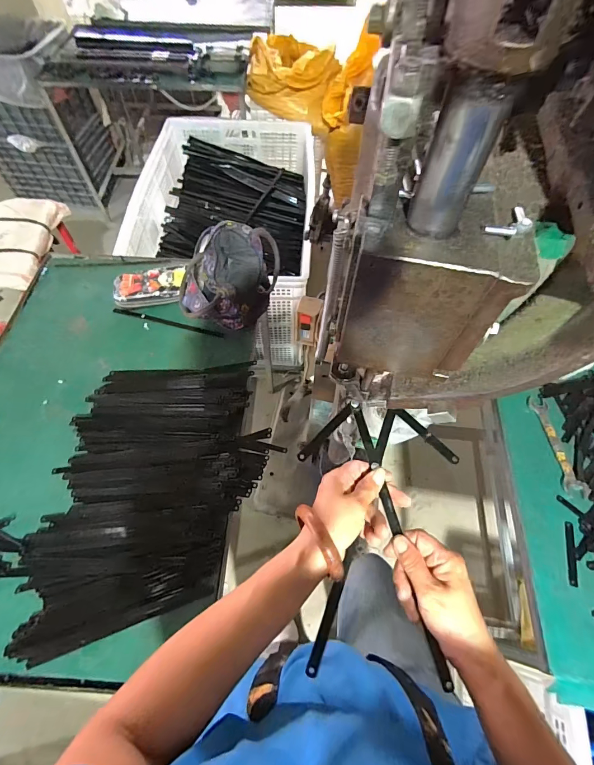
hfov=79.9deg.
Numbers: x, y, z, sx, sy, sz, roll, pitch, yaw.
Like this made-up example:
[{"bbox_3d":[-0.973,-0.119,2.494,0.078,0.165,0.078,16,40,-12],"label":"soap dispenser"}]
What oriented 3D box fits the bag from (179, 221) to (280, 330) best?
[{"bbox_3d":[-0.165,-0.247,0.865,0.192,0.152,0.233,16,61,7],"label":"bag"}]

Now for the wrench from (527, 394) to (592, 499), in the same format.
[{"bbox_3d":[0.509,0.121,0.693,0.042,0.006,0.200,-2,61,-3],"label":"wrench"}]

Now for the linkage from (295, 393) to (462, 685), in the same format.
[{"bbox_3d":[0.088,0.163,0.400,0.183,0.034,0.278,5,68,4],"label":"linkage"}]

